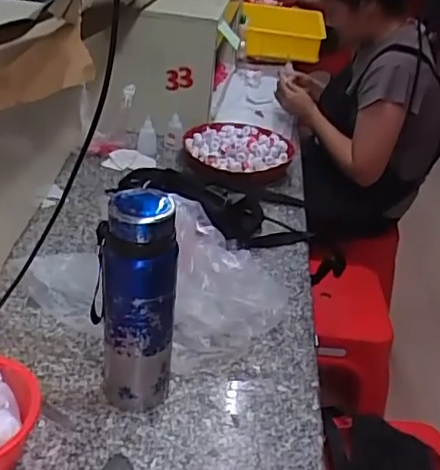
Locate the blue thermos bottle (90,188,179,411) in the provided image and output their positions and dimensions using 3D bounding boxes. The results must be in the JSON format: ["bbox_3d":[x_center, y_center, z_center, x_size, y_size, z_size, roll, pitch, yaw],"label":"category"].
[{"bbox_3d":[-0.096,0.084,0.668,0.087,0.273,0.067,2,33,-9],"label":"blue thermos bottle"}]

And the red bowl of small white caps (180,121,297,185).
[{"bbox_3d":[0.037,-0.180,1.255,0.209,0.053,0.209,5,33,-4],"label":"red bowl of small white caps"}]

